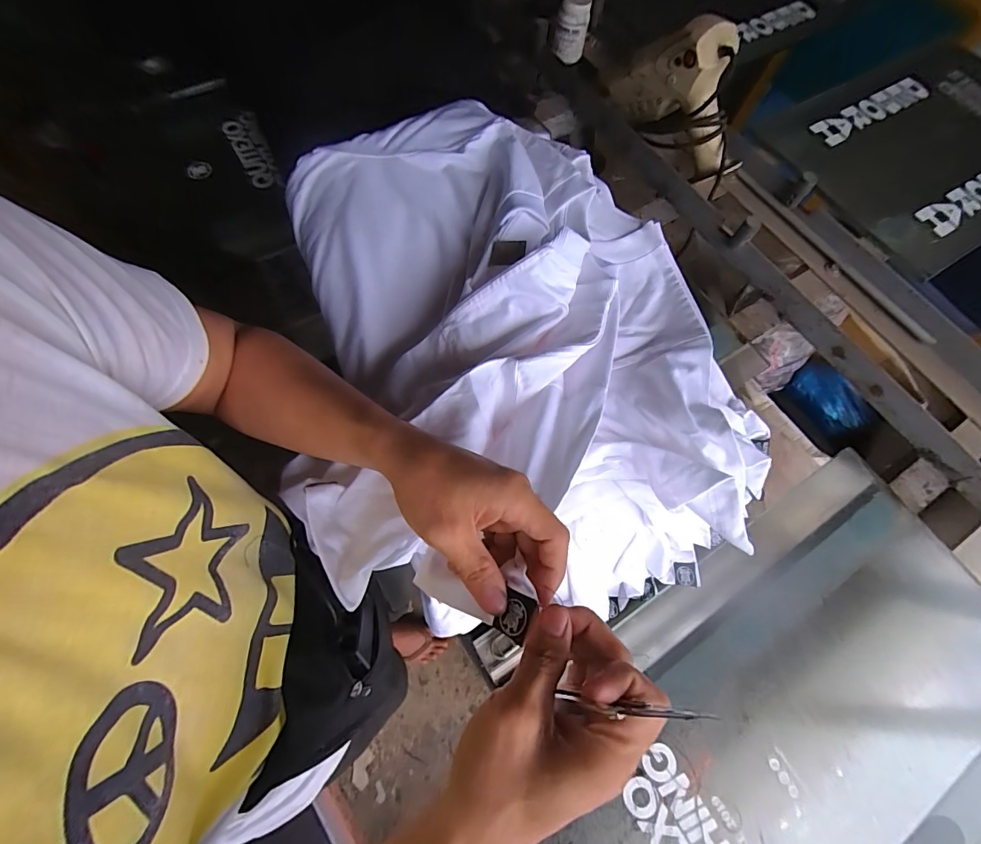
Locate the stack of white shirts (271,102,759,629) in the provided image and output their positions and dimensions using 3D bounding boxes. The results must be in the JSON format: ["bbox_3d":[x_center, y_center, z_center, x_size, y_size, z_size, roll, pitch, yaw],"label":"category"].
[{"bbox_3d":[0.019,-0.104,0.505,0.402,0.183,0.588,-12,69,-7],"label":"stack of white shirts"}]

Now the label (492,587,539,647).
[{"bbox_3d":[0.015,0.115,0.258,0.023,0.004,0.025,20,79,36],"label":"label"}]

